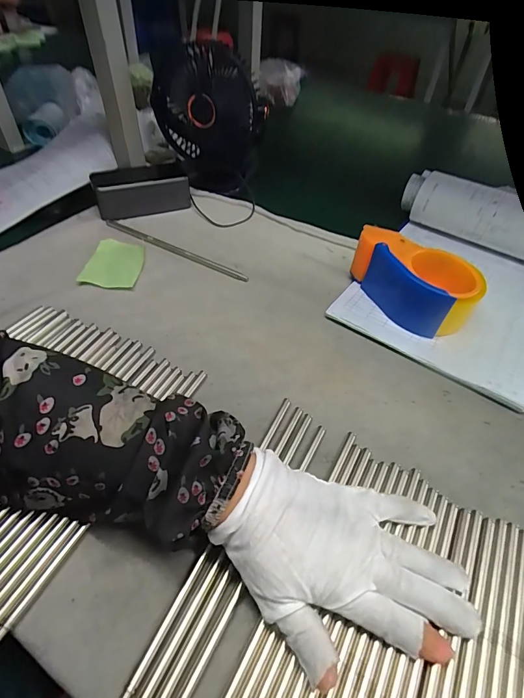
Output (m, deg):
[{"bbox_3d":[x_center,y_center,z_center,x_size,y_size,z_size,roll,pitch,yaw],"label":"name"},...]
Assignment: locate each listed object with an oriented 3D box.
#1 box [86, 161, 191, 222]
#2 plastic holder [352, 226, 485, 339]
[{"bbox_3d":[-0.171,-0.230,0.544,0.128,0.047,0.045,-21,52,-21],"label":"box"},{"bbox_3d":[0.170,-0.080,0.431,0.078,0.062,0.140,-24,53,-23],"label":"plastic holder"}]

